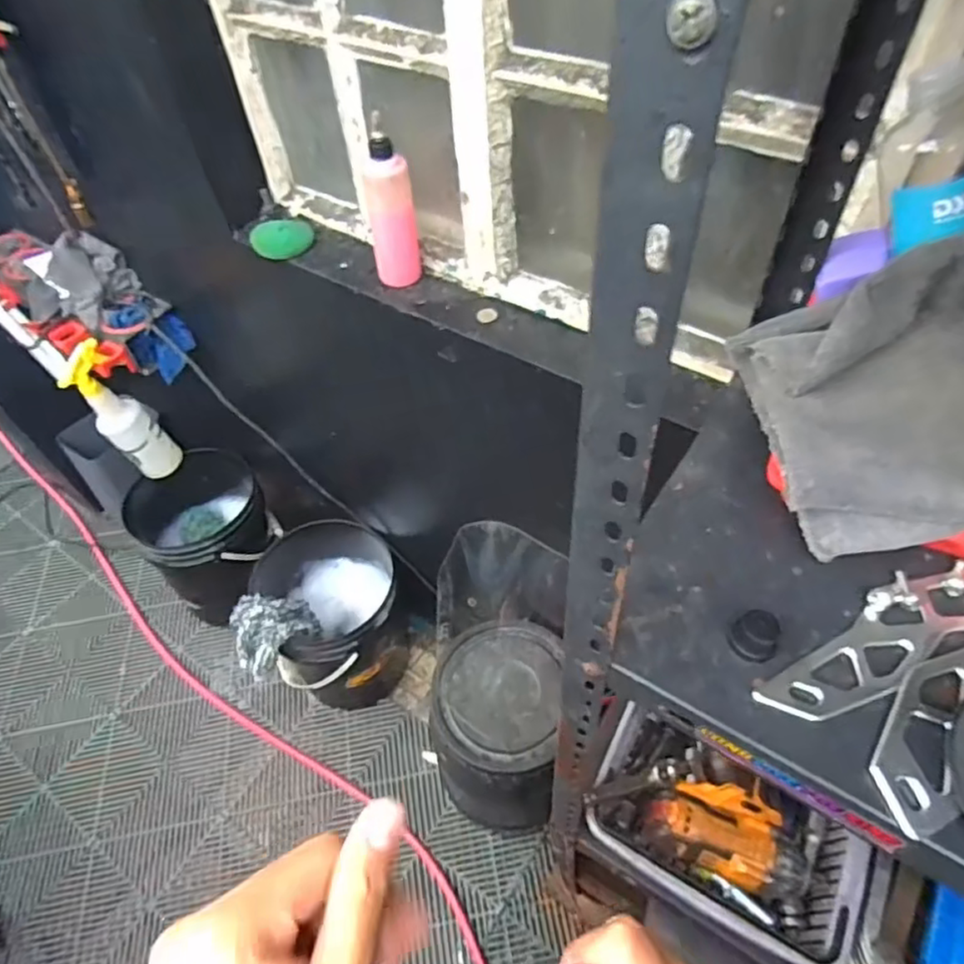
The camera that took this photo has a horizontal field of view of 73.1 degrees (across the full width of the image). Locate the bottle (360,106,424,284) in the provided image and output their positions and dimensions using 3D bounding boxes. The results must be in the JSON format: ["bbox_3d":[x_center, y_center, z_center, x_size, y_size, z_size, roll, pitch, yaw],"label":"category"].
[{"bbox_3d":[-0.102,-0.313,0.753,0.044,0.167,0.053,20,57,18],"label":"bottle"}]

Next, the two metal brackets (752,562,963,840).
[{"bbox_3d":[0.234,0.095,0.337,0.160,0.017,0.086,-31,57,-18],"label":"two metal brackets"}]

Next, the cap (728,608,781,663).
[{"bbox_3d":[0.147,0.083,0.349,0.022,0.019,0.022,-2,53,3],"label":"cap"}]

